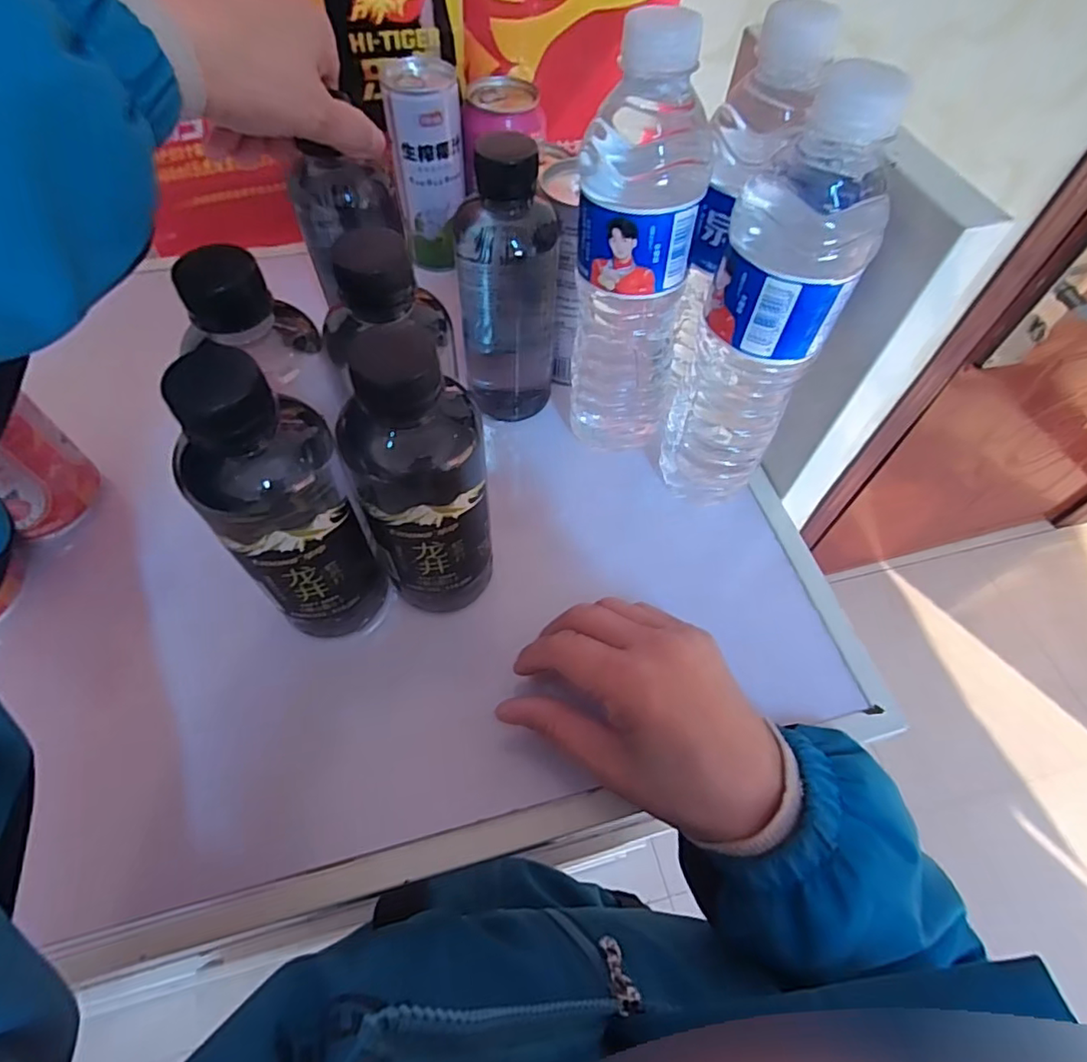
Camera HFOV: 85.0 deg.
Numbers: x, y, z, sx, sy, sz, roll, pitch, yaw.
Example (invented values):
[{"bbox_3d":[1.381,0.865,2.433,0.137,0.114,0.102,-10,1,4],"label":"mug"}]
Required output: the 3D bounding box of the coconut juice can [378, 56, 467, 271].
[{"bbox_3d":[-0.085,-0.270,0.445,0.051,0.122,0.050,-6,59,-6],"label":"coconut juice can"}]

